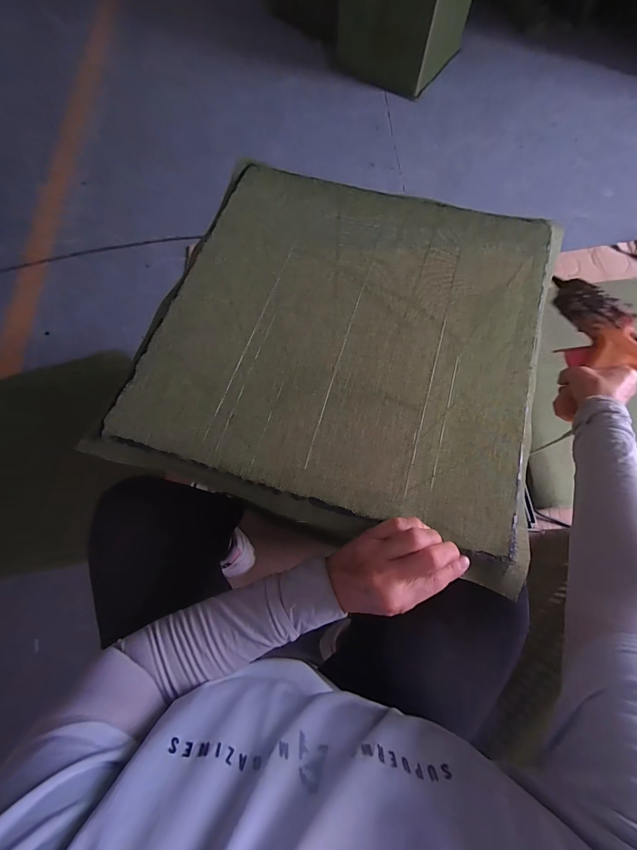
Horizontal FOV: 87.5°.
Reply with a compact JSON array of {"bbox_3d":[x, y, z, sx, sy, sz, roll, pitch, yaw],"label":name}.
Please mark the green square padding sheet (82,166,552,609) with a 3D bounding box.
[{"bbox_3d":[0.034,-0.105,0.363,0.402,0.017,0.409,16,73,6],"label":"green square padding sheet"}]

